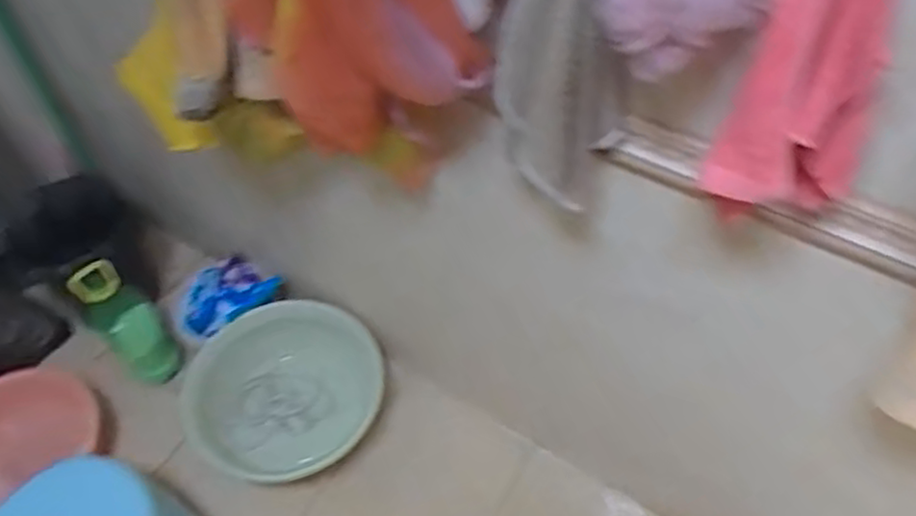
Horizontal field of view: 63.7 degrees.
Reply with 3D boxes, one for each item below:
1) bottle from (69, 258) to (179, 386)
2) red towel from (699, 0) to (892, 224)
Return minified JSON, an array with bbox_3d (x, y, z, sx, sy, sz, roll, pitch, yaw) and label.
[{"bbox_3d":[-0.637,0.132,1.436,0.096,0.291,0.102,18,52,45],"label":"bottle"},{"bbox_3d":[0.248,-0.133,0.506,0.094,0.290,0.076,32,60,23],"label":"red towel"}]

